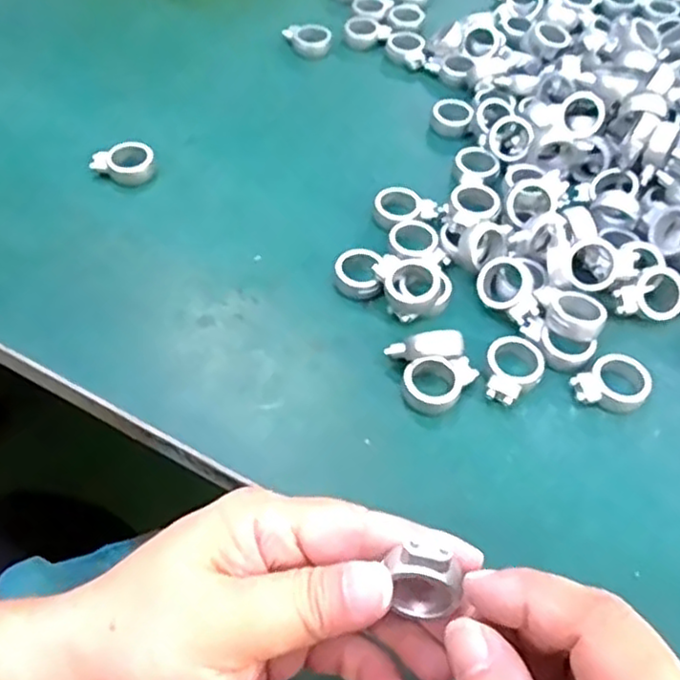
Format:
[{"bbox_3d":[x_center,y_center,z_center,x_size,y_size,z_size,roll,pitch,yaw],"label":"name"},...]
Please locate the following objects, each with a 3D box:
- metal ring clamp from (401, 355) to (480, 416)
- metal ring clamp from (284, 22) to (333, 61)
[{"bbox_3d":[0.046,0.018,0.310,0.035,0.016,0.021,-10,55,-11],"label":"metal ring clamp"},{"bbox_3d":[-0.023,-0.205,0.481,0.032,0.012,0.027,0,54,-3],"label":"metal ring clamp"}]

